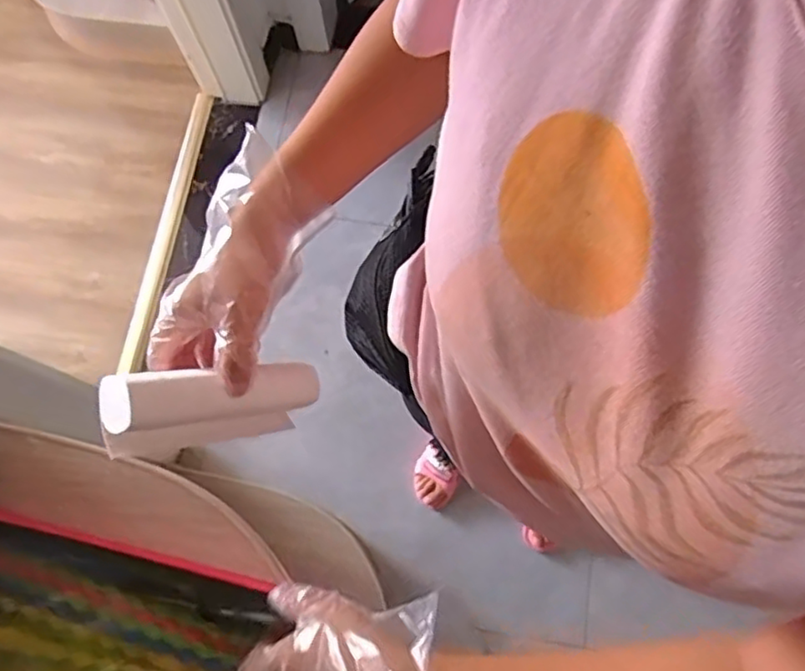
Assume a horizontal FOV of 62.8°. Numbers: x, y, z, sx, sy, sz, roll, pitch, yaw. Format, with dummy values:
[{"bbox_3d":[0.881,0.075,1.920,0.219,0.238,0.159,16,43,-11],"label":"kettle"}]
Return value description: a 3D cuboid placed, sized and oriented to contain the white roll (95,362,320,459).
[{"bbox_3d":[-0.127,0.046,0.445,0.139,0.049,0.046,-3,72,-39],"label":"white roll"}]

